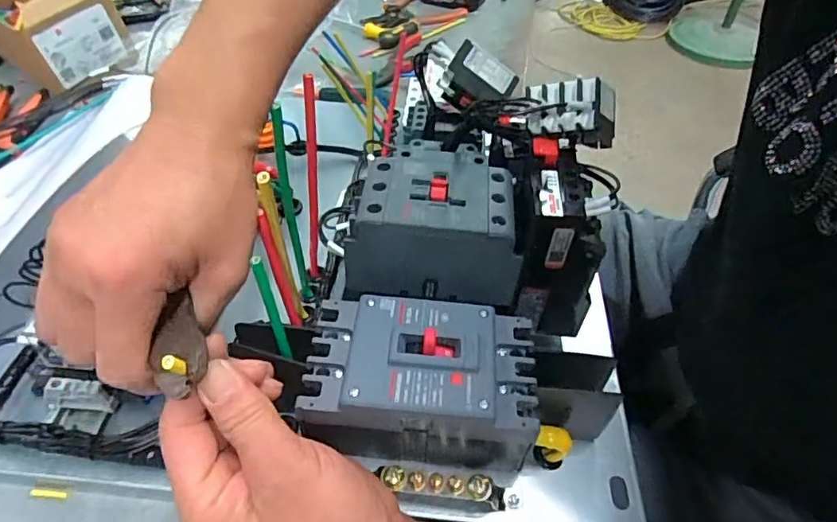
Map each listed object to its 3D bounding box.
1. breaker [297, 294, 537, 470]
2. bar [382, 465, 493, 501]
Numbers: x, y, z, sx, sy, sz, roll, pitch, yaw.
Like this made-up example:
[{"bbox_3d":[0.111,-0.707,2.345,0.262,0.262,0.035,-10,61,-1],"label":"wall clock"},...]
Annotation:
[{"bbox_3d":[0.001,0.070,0.324,0.128,0.062,0.078,6,47,3],"label":"breaker"},{"bbox_3d":[0.010,0.124,0.305,0.060,0.008,0.012,6,47,2],"label":"bar"}]

